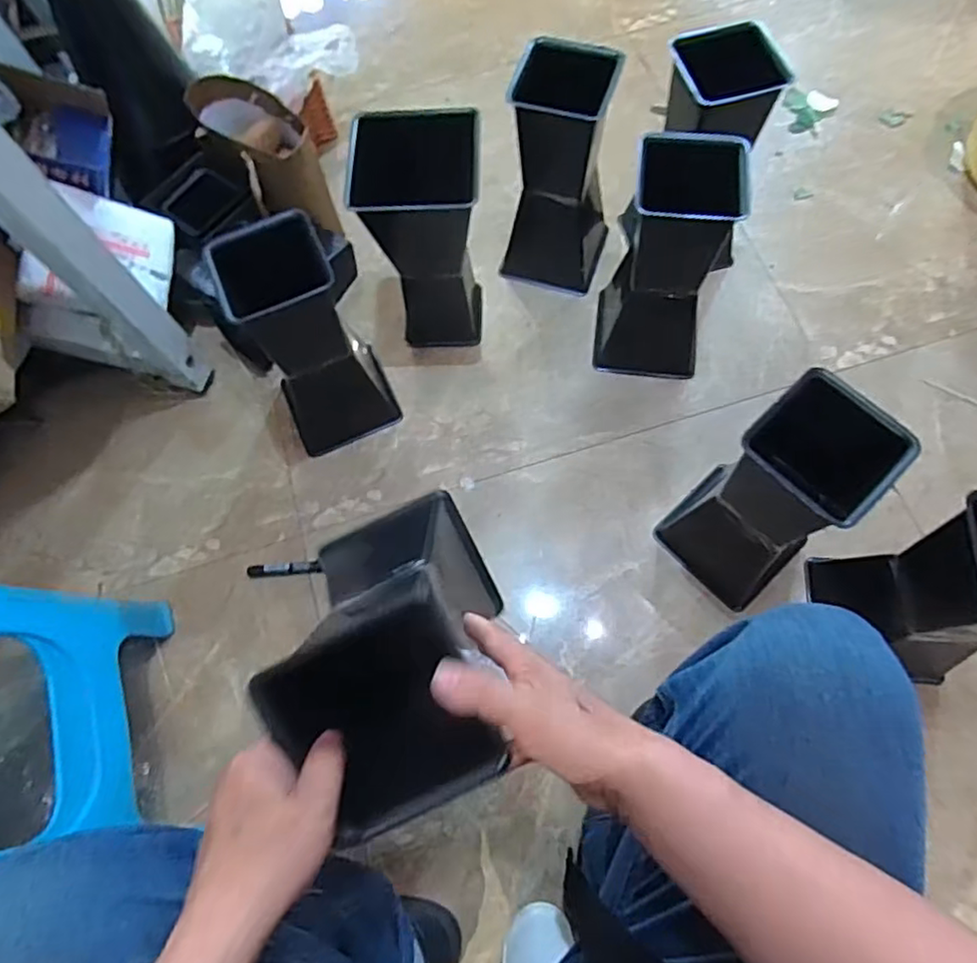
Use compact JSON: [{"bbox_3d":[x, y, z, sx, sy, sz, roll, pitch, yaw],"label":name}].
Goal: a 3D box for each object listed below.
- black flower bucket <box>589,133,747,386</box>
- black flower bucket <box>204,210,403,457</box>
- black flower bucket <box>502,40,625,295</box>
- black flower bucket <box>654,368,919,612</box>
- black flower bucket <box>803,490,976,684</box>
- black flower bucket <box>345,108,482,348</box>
[{"bbox_3d":[0.229,-0.268,0.821,0.149,0.297,0.150,12,70,8],"label":"black flower bucket"},{"bbox_3d":[-0.227,-0.174,0.806,0.147,0.295,0.140,-26,70,-7],"label":"black flower bucket"},{"bbox_3d":[0.099,-0.410,0.880,0.138,0.291,0.126,12,70,8],"label":"black flower bucket"},{"bbox_3d":[0.306,0.021,0.707,0.143,0.291,0.137,-40,72,-12],"label":"black flower bucket"},{"bbox_3d":[0.467,0.121,0.658,0.126,0.298,0.137,1,69,4],"label":"black flower bucket"},{"bbox_3d":[-0.081,-0.316,0.851,0.147,0.300,0.131,-2,69,2],"label":"black flower bucket"}]

